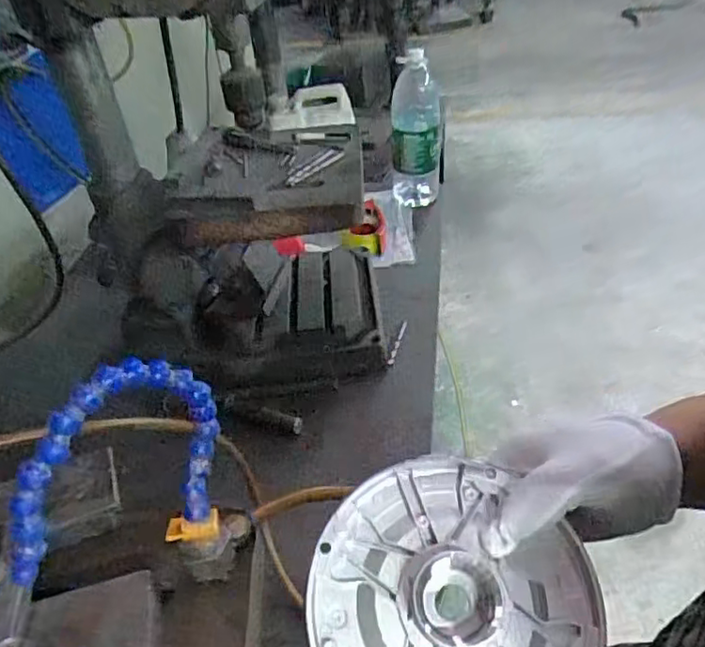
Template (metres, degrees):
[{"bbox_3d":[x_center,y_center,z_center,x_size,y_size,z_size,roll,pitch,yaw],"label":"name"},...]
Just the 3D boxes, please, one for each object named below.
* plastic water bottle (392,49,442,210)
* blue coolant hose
[{"bbox_3d":[0.135,-0.397,1.294,0.104,0.321,0.086,-2,40,6],"label":"plastic water bottle"},{"bbox_3d":[-0.129,0.092,0.329,0.139,0.133,0.030,-35,48,-30],"label":"blue coolant hose"}]

